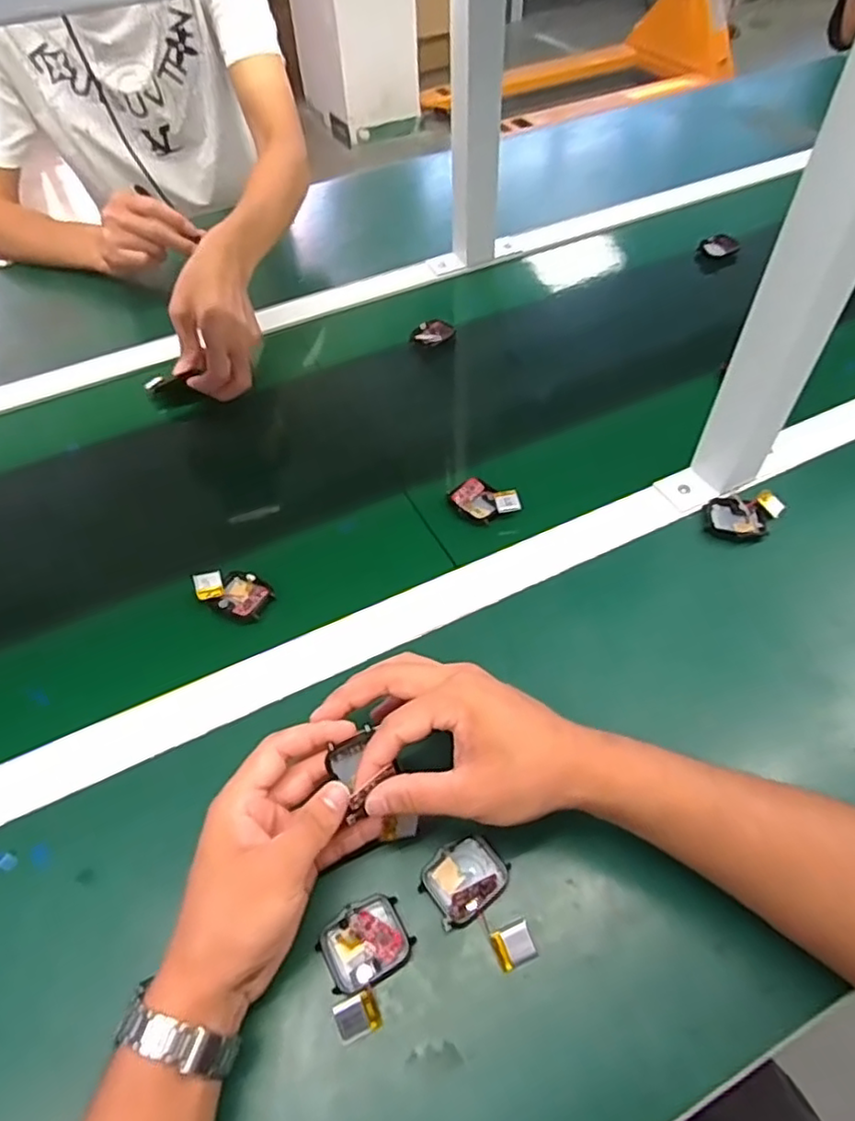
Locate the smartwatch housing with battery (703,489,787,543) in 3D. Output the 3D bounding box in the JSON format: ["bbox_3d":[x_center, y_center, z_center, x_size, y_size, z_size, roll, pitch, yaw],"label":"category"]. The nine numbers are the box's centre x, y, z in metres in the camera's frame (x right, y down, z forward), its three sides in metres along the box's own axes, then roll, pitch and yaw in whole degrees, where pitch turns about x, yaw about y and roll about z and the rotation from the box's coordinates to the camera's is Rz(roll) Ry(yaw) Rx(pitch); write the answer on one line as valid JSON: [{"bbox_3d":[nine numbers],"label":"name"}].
[{"bbox_3d":[0.256,-0.035,0.519,0.065,0.018,0.042,-6,53,-2],"label":"smartwatch housing with battery"}]

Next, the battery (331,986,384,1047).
[{"bbox_3d":[-0.036,0.237,0.335,0.022,0.004,0.019,-16,75,-22],"label":"battery"}]

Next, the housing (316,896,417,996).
[{"bbox_3d":[-0.033,0.211,0.356,0.046,0.012,0.038,-26,56,-16],"label":"housing"}]

